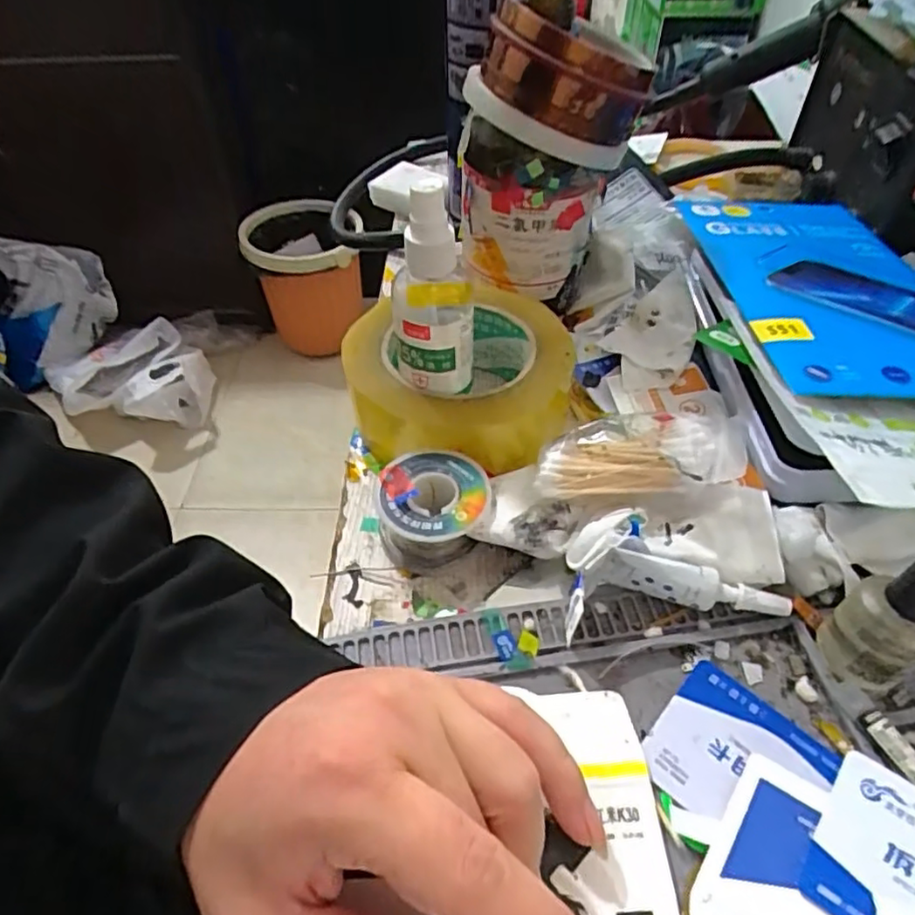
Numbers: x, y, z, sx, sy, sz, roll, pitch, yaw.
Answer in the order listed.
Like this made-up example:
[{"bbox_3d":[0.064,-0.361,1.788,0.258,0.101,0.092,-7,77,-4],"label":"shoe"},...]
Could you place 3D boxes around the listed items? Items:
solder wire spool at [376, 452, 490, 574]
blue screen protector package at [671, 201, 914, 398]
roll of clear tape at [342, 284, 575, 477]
[{"bbox_3d":[-0.012,0.026,0.307,0.051,0.032,0.047,0,48,0],"label":"solder wire spool"},{"bbox_3d":[0.202,-0.098,0.349,0.115,0.006,0.201,2,43,0],"label":"blue screen protector package"},{"bbox_3d":[-0.001,-0.046,0.357,0.120,0.049,0.119,0,48,0],"label":"roll of clear tape"}]

